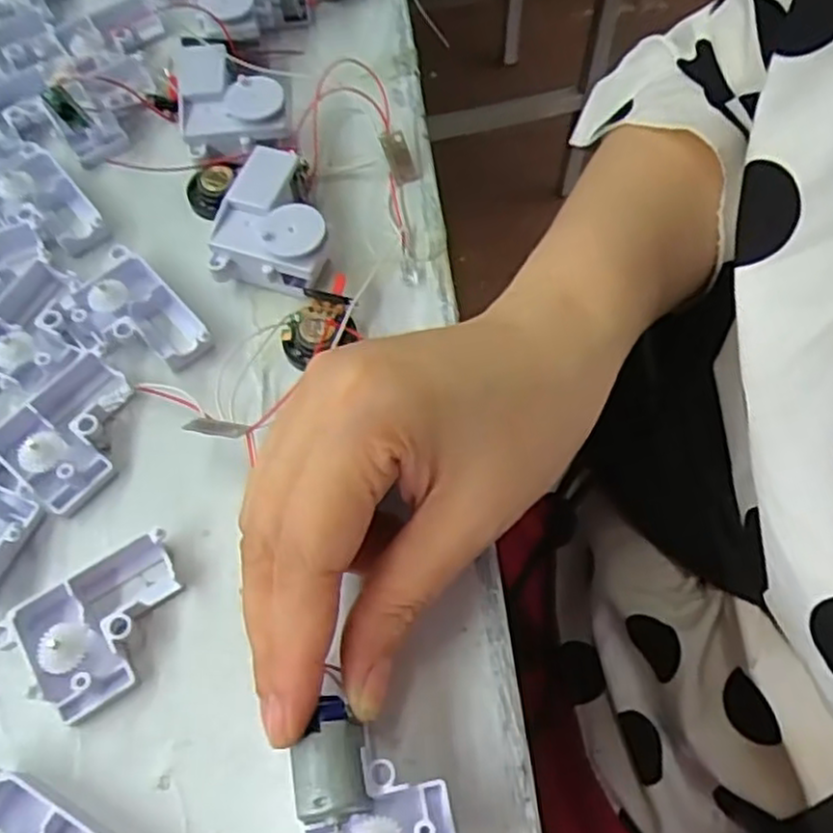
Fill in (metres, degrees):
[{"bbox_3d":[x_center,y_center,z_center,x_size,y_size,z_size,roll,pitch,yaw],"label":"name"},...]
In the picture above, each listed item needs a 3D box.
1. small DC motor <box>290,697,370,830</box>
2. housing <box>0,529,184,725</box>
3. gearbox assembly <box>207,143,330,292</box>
[{"bbox_3d":[-0.021,0.084,0.182,0.017,0.012,0.027,-7,64,-4],"label":"small DC motor"},{"bbox_3d":[-0.090,0.059,0.213,0.048,0.015,0.036,-32,73,-18],"label":"housing"},{"bbox_3d":[-0.048,-0.070,0.269,0.042,0.024,0.049,13,65,0],"label":"gearbox assembly"}]

